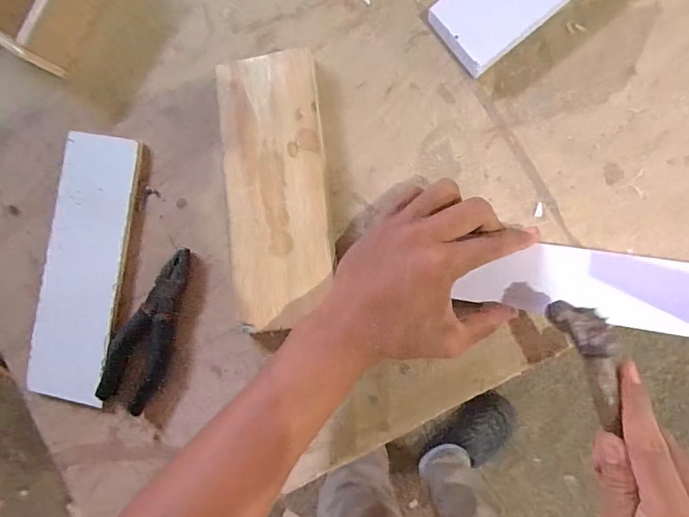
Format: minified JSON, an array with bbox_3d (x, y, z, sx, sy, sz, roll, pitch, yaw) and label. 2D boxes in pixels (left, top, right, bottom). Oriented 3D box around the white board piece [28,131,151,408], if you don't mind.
[{"bbox_3d":[-0.228,0.007,0.390,0.071,0.014,0.233,10,88,0],"label":"white board piece"}]

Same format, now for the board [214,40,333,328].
[{"bbox_3d":[-0.055,-0.055,0.364,0.085,0.020,0.219,-4,90,9],"label":"board"}]

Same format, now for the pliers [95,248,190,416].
[{"bbox_3d":[-0.169,0.062,0.386,0.048,0.016,0.149,26,95,8],"label":"pliers"}]

